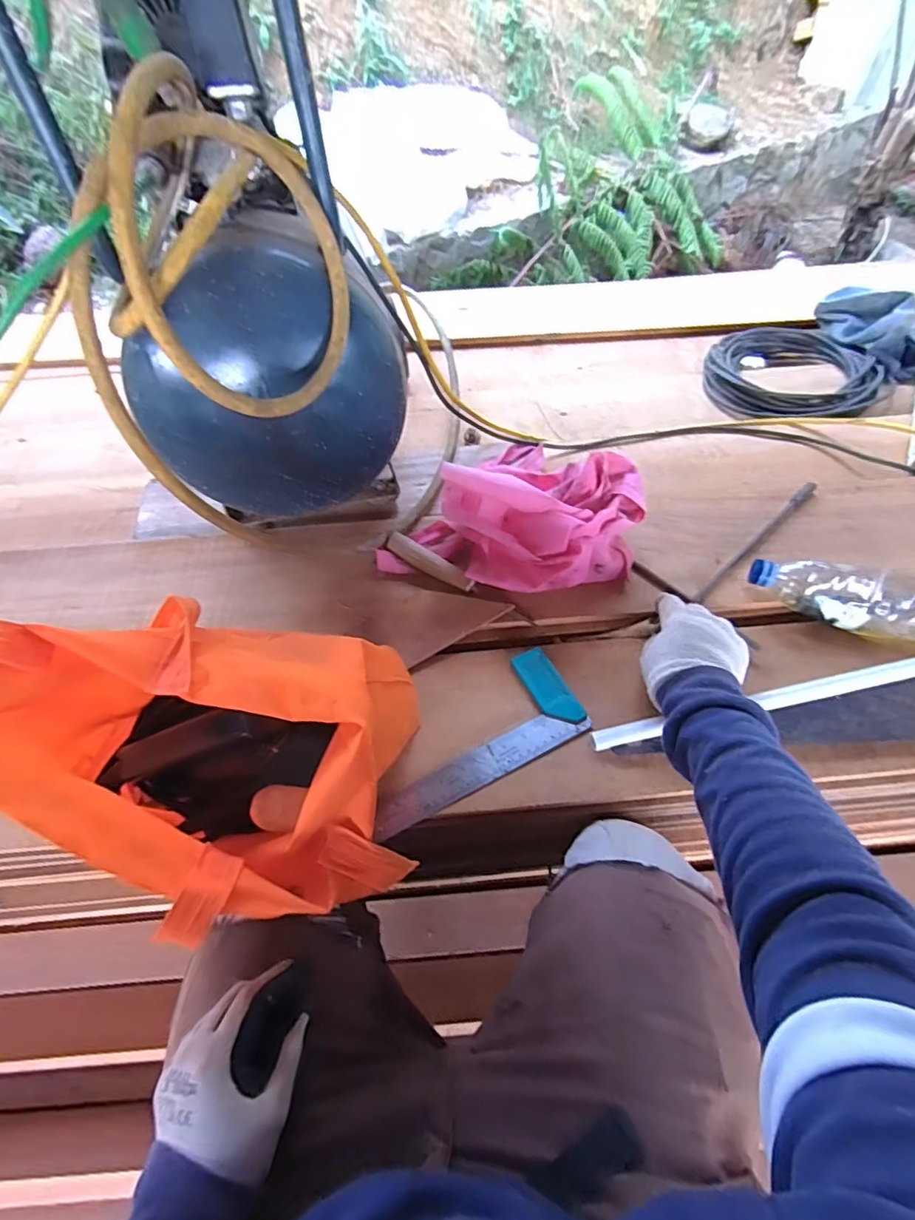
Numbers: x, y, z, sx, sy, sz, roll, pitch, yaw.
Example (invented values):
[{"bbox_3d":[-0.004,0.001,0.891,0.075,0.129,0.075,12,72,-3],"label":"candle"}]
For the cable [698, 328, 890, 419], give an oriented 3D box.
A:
[{"bbox_3d":[0.601,-0.443,0.999,0.316,0.037,0.290,-22,52,-15],"label":"cable"}]

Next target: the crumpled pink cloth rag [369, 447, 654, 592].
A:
[{"bbox_3d":[0.073,-0.136,0.693,0.308,0.131,0.215,11,51,12],"label":"crumpled pink cloth rag"}]

